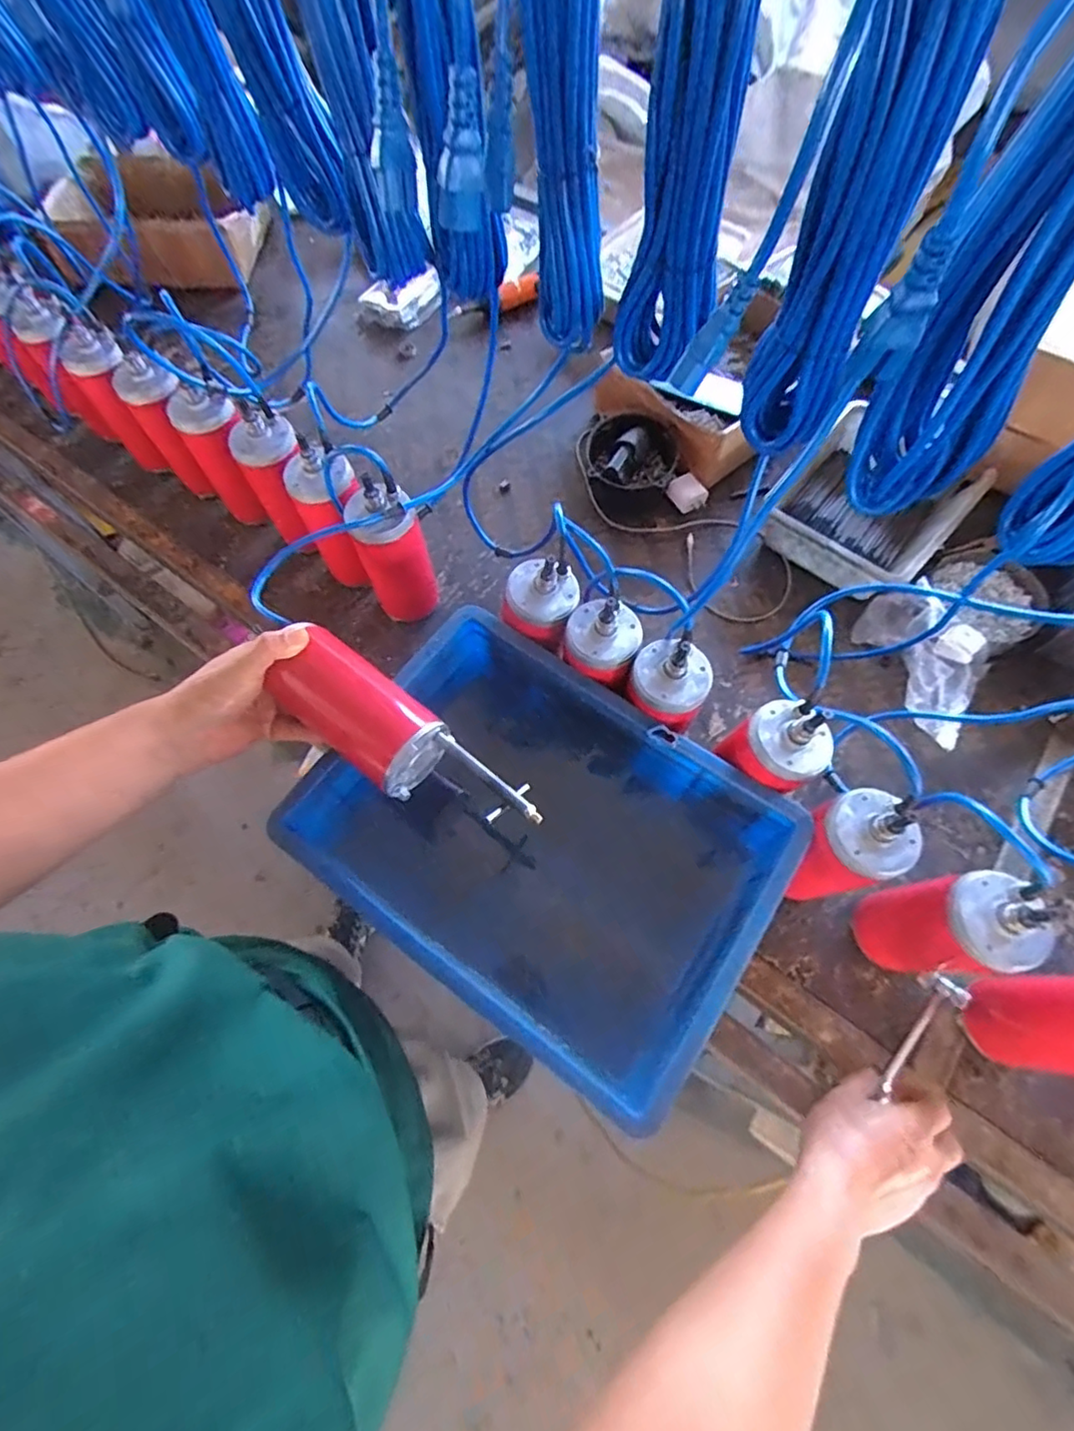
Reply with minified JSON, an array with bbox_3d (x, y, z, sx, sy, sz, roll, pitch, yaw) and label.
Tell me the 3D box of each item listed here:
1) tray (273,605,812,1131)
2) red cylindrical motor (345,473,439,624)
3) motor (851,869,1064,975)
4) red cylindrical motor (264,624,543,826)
[{"bbox_3d":[0.004,0.131,0.598,0.395,0.186,0.291,33,70,14],"label":"tray"},{"bbox_3d":[-0.167,-0.182,0.709,0.077,0.196,0.065,-12,66,-5],"label":"red cylindrical motor"},{"bbox_3d":[0.356,0.191,0.529,0.091,0.192,0.084,0,66,0],"label":"motor"},{"bbox_3d":[-0.117,0.021,0.496,0.238,0.079,0.077,30,70,17],"label":"red cylindrical motor"}]

